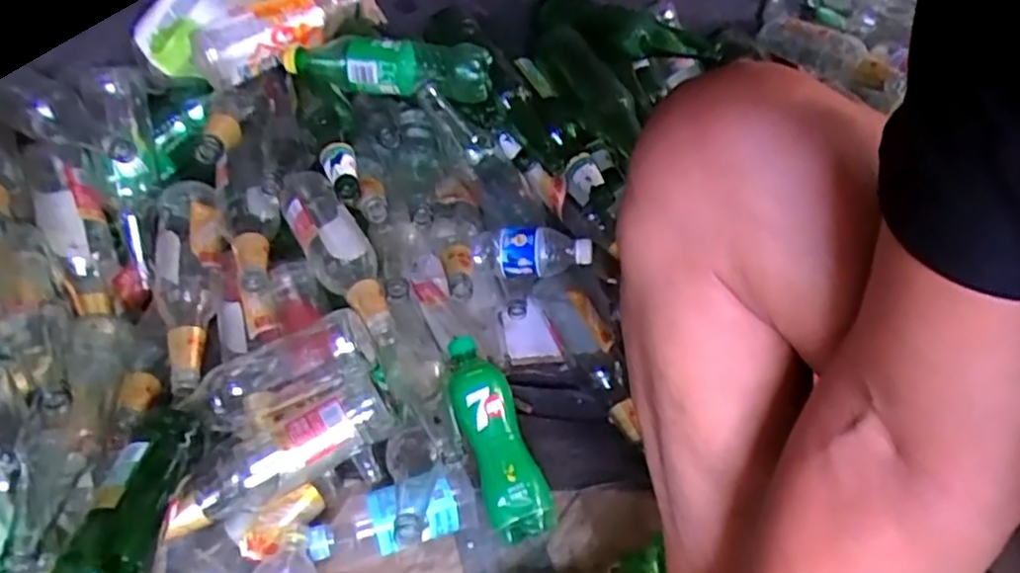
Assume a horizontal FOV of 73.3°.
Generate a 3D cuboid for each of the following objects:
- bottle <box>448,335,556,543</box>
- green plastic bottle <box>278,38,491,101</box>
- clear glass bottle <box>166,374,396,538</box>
[{"bbox_3d":[-0.017,0.158,0.736,0.070,0.055,0.221,-15,69,-19],"label":"bottle"},{"bbox_3d":[-0.141,-0.248,0.763,0.239,0.055,0.054,9,42,7],"label":"green plastic bottle"},{"bbox_3d":[-0.226,0.166,0.686,0.226,0.073,0.074,-30,49,-12],"label":"clear glass bottle"}]

